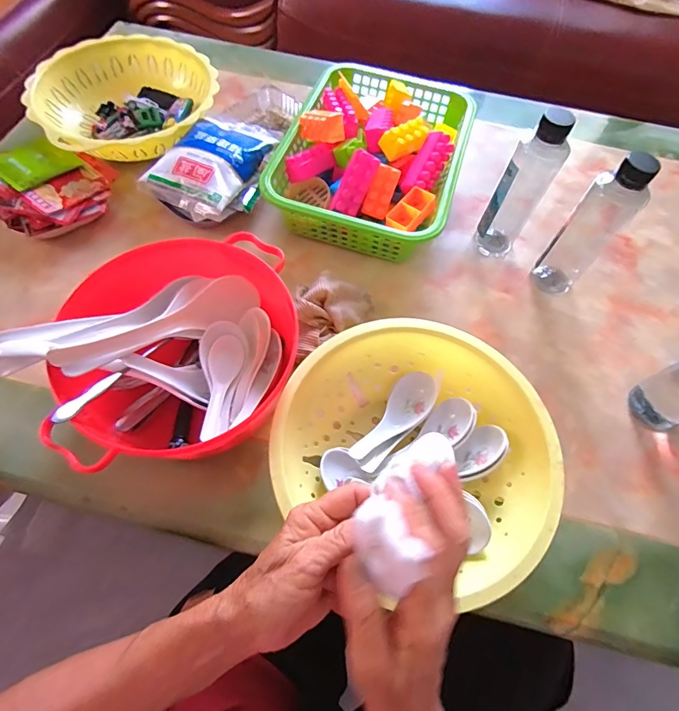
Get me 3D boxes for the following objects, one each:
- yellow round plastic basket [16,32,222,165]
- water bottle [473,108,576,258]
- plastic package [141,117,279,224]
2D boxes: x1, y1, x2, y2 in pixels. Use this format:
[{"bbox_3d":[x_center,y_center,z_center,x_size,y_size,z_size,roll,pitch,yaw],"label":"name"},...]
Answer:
[{"bbox_3d":[-0.305,-0.367,0.613,0.236,0.064,0.243,1,63,-2],"label":"yellow round plastic basket"},{"bbox_3d":[0.211,-0.190,0.493,0.052,0.184,0.042,29,65,12],"label":"water bottle"},{"bbox_3d":[-0.164,-0.255,0.551,0.119,0.038,0.172,20,64,8],"label":"plastic package"}]

